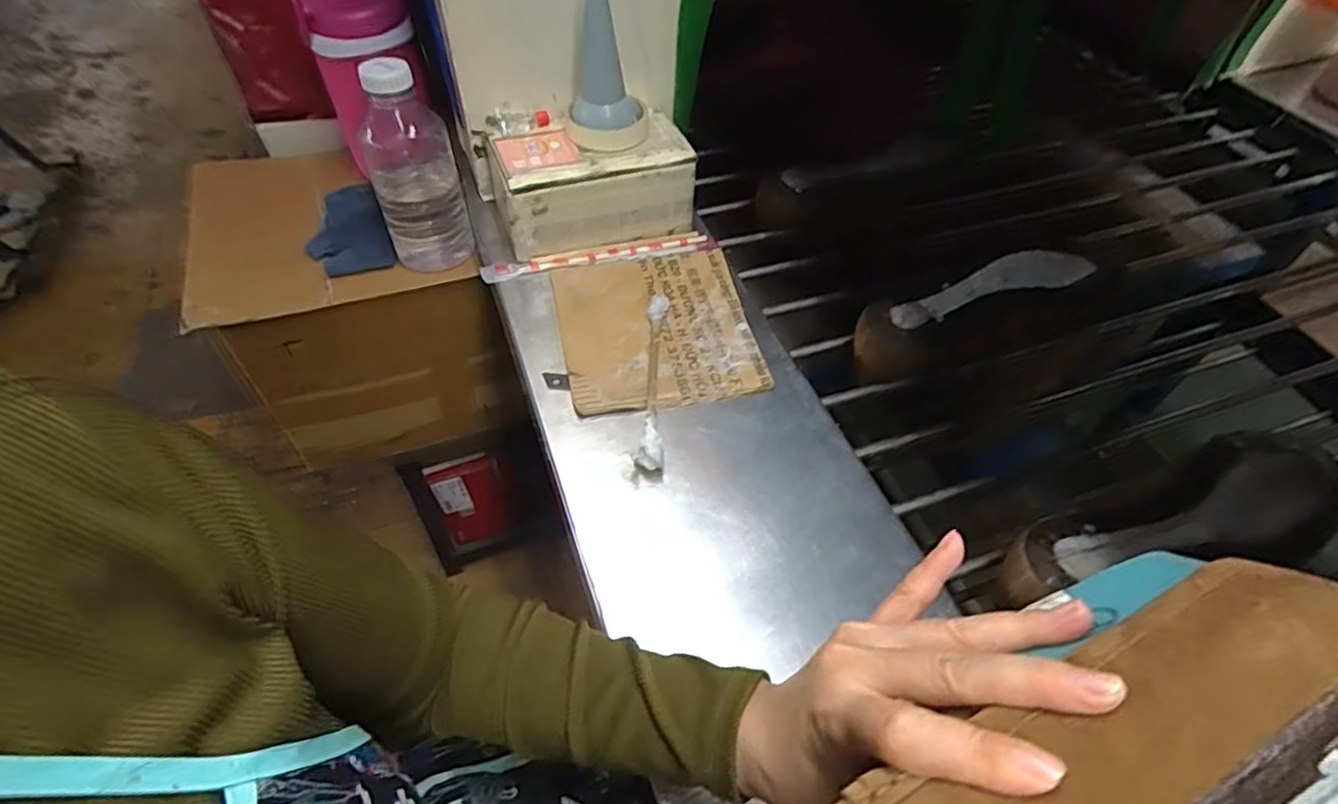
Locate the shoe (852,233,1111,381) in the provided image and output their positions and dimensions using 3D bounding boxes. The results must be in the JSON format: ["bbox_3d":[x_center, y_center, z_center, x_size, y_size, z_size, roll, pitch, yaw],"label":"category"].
[{"bbox_3d":[0.312,-0.093,0.669,0.274,0.076,0.082,-21,53,-6],"label":"shoe"}]

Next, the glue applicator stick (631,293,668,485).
[{"bbox_3d":[-0.014,-0.019,0.570,0.022,0.025,0.191,2,50,-1],"label":"glue applicator stick"}]

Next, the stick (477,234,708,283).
[{"bbox_3d":[-0.074,-0.149,0.688,0.231,0.017,0.014,-13,52,-12],"label":"stick"}]

